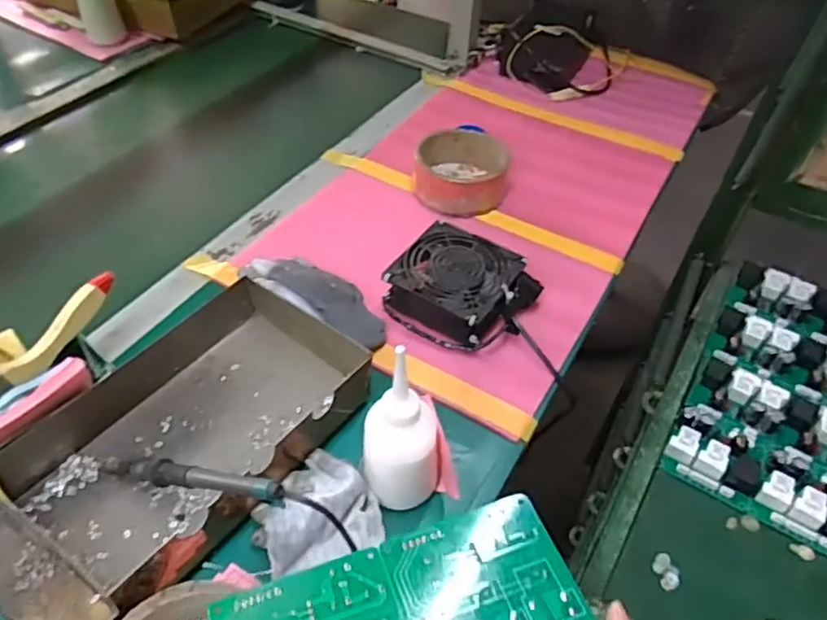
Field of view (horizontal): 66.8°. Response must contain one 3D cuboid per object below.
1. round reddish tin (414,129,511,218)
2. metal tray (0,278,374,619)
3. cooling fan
[{"bbox_3d":[0.065,-0.186,0.838,0.125,0.047,0.131,1,46,-1],"label":"round reddish tin"},{"bbox_3d":[-0.205,0.111,0.539,0.185,0.060,0.333,30,52,24],"label":"metal tray"},{"bbox_3d":[0.053,-0.024,0.686,0.146,0.047,0.134,24,50,19],"label":"cooling fan"}]

